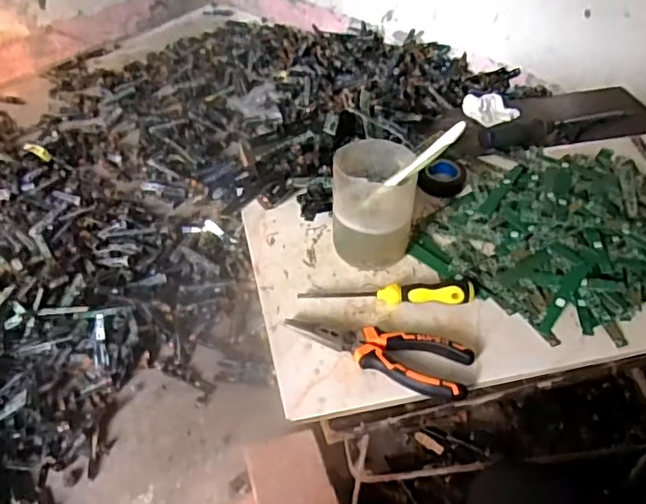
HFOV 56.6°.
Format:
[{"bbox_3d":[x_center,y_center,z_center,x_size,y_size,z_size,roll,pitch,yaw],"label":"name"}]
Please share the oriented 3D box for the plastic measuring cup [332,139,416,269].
[{"bbox_3d":[0.046,-0.042,0.577,0.075,0.103,0.075,1,43,-1],"label":"plastic measuring cup"}]

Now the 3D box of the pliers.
[{"bbox_3d":[0.047,0.086,0.507,0.152,0.019,0.054,12,44,10],"label":"pliers"}]

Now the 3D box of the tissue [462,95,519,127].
[{"bbox_3d":[0.225,-0.193,0.805,0.063,0.019,0.055,-18,47,-20],"label":"tissue"}]

